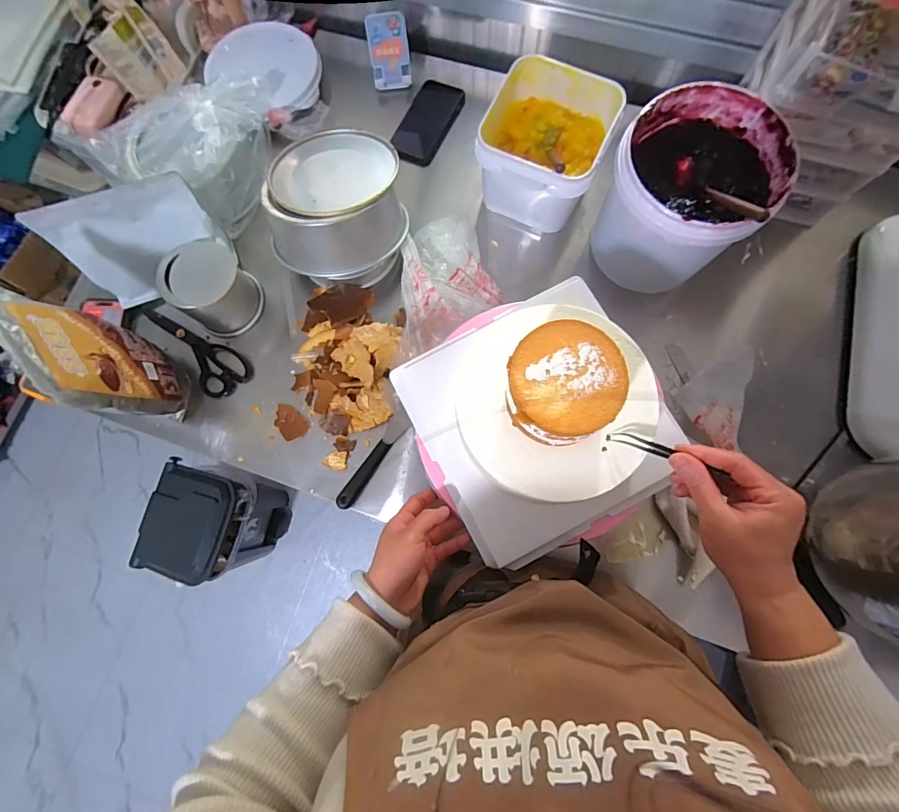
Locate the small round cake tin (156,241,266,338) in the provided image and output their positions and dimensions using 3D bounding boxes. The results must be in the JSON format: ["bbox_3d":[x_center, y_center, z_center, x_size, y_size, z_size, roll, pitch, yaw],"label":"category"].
[{"bbox_3d":[-0.352,-0.176,0.639,0.099,0.097,0.110,37,82,9],"label":"small round cake tin"}]

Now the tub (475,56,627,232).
[{"bbox_3d":[0.142,-0.382,0.641,0.170,0.127,0.176,24,81,7],"label":"tub"}]

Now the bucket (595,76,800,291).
[{"bbox_3d":[0.308,-0.281,0.580,0.184,0.166,0.192,0,78,2],"label":"bucket"}]

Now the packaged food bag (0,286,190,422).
[{"bbox_3d":[-0.443,-0.064,0.556,0.174,0.236,0.072,42,83,10],"label":"packaged food bag"}]

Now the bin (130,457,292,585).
[{"bbox_3d":[-0.627,0.315,1.193,0.254,0.378,0.258,14,79,5],"label":"bin"}]

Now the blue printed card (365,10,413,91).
[{"bbox_3d":[-0.100,-0.593,0.720,0.065,0.098,0.012,-9,42,-4],"label":"blue printed card"}]

